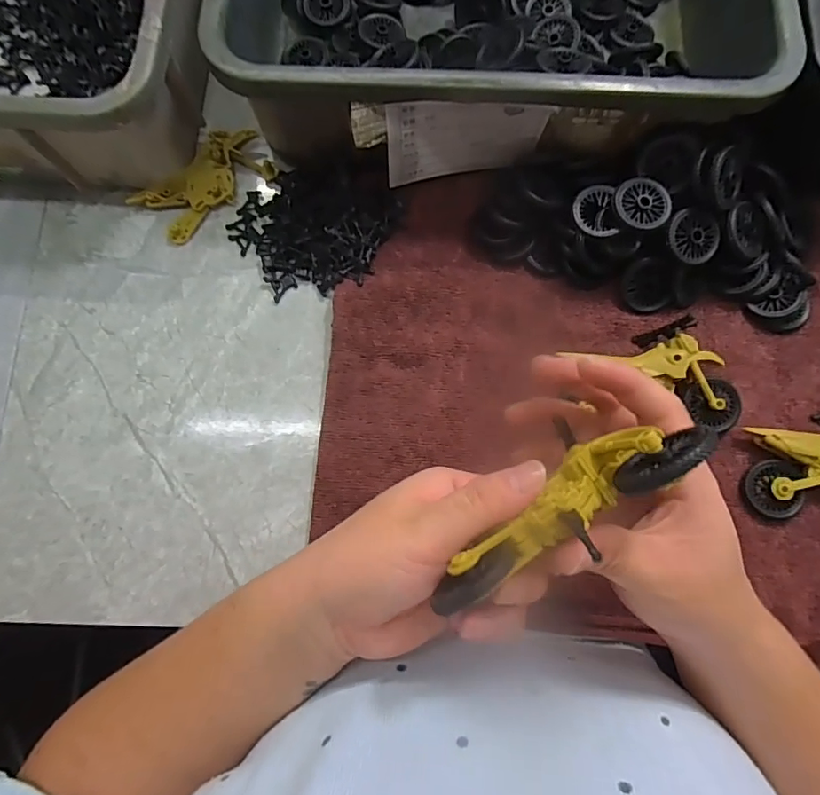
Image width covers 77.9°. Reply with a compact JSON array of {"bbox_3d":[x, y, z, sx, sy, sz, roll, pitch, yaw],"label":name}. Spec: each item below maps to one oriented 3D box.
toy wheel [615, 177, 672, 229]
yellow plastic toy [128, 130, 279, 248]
[{"bbox_3d":[0.152,-0.125,0.333,0.036,0.012,0.032,20,79,5],"label":"toy wheel"},{"bbox_3d":[-0.155,-0.163,0.384,0.100,0.011,0.051,-37,80,-7],"label":"yellow plastic toy"}]

